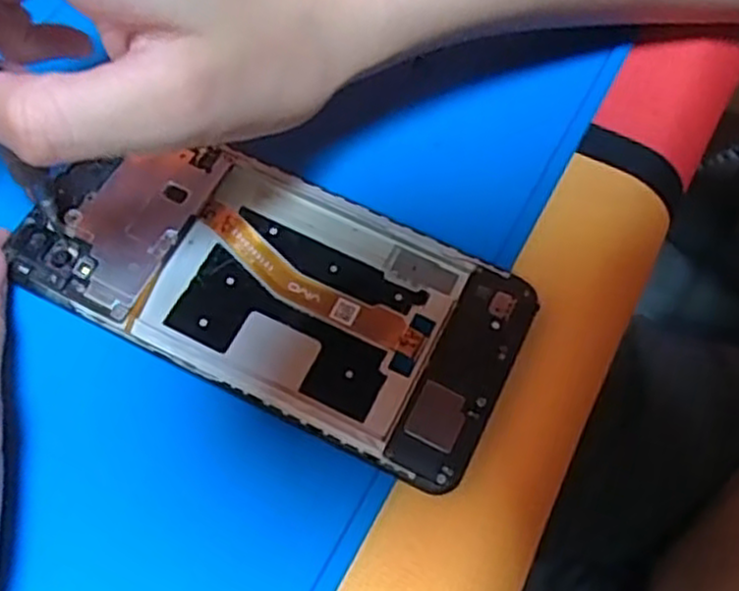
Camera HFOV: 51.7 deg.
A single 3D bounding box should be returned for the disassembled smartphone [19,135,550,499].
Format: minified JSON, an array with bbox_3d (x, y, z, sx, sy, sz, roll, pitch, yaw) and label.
[{"bbox_3d":[-0.029,-0.003,0.230,0.146,0.006,0.072,22,67,7],"label":"disassembled smartphone"}]

